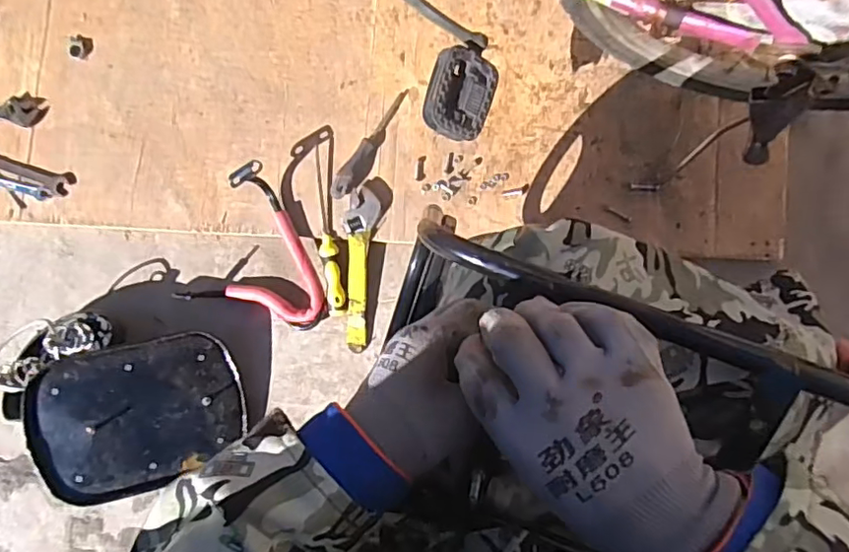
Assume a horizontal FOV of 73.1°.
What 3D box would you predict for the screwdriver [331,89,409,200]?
[{"bbox_3d":[-0.076,-0.192,0.850,0.036,0.023,0.186,37,92,6],"label":"screwdriver"}]

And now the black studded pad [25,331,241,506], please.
[{"bbox_3d":[-0.405,0.192,0.816,0.270,0.035,0.192,-16,98,-16],"label":"black studded pad"}]

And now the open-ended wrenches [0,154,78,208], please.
[{"bbox_3d":[-0.645,-0.155,0.909,0.172,0.007,0.069,19,90,6],"label":"open-ended wrenches"}]

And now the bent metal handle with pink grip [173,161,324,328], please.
[{"bbox_3d":[-0.222,-0.028,0.830,0.197,0.074,0.222,27,91,6],"label":"bent metal handle with pink grip"}]

